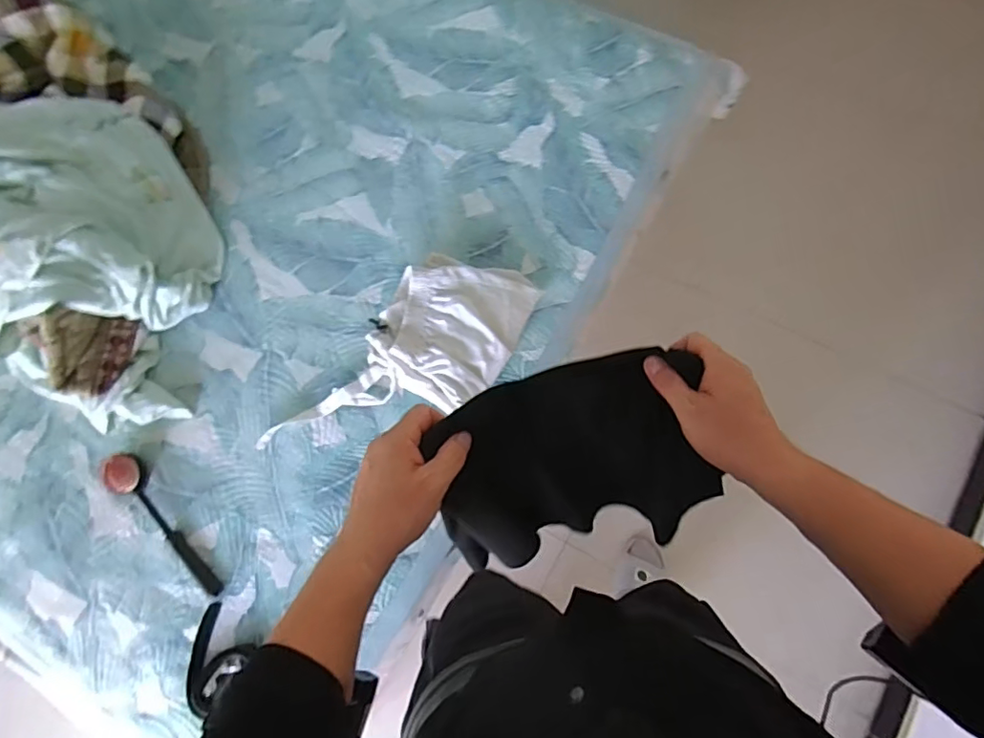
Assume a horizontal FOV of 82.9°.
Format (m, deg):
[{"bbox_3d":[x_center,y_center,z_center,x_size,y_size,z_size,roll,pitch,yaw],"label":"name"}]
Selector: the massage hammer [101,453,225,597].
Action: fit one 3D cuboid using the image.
[{"bbox_3d":[-0.646,0.302,1.086,0.067,0.041,0.360,-44,75,-5],"label":"massage hammer"}]

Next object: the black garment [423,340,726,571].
[{"bbox_3d":[0.086,0.111,0.544,0.263,0.088,0.231,-20,115,-6],"label":"black garment"}]

